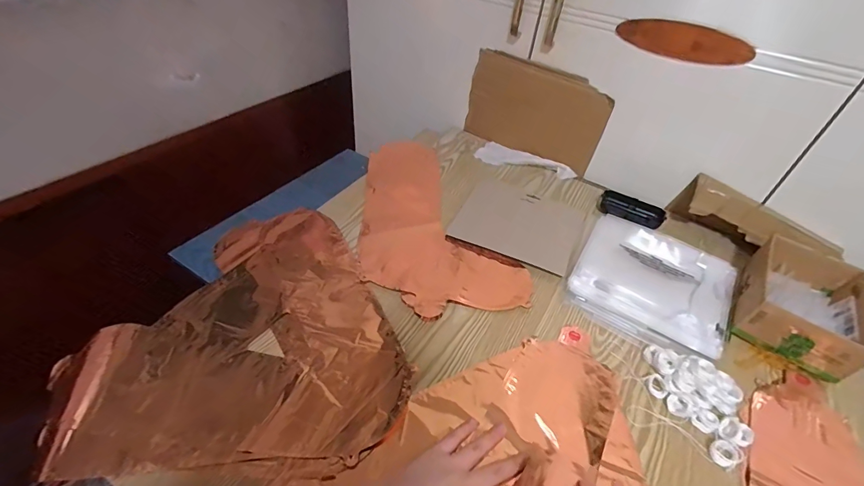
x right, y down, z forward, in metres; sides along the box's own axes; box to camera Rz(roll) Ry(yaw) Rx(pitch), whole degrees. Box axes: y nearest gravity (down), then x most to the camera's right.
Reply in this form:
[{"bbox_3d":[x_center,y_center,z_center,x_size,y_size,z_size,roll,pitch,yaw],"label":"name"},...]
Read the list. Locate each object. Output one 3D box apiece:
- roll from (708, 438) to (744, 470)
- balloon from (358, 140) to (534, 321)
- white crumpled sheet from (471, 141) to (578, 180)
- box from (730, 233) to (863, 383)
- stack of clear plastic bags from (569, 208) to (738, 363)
[{"bbox_3d":[0.312,0.224,0.422,0.029,0.009,0.026,-15,47,-21],"label":"roll"},{"bbox_3d":[-0.020,-0.055,0.674,0.221,0.018,0.436,-7,45,-14],"label":"balloon"},{"bbox_3d":[0.184,-0.158,0.790,0.190,0.016,0.069,25,46,18],"label":"white crumpled sheet"},{"bbox_3d":[0.523,0.082,0.561,0.128,0.064,0.201,32,49,24],"label":"box"},{"bbox_3d":[0.337,0.056,0.604,0.213,0.015,0.248,27,47,20],"label":"stack of clear plastic bags"}]

